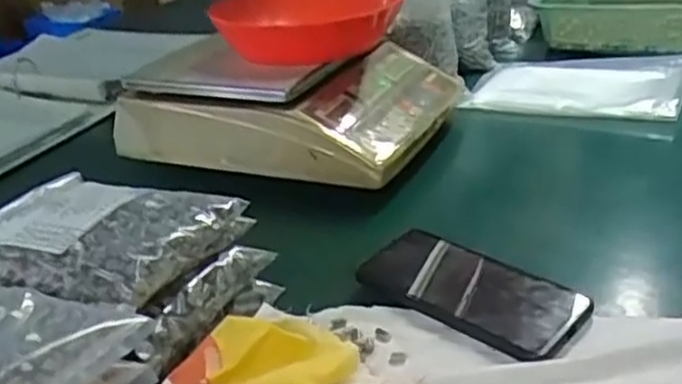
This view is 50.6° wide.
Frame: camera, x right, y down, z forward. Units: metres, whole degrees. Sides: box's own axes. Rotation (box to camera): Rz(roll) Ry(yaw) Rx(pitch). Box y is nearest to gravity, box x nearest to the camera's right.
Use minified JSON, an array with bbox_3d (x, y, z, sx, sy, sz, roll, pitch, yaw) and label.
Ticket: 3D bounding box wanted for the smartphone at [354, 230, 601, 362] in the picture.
[{"bbox_3d":[0.094,0.069,0.530,0.165,0.016,0.079,18,34,38],"label":"smartphone"}]

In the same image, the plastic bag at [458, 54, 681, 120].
[{"bbox_3d":[0.300,-0.137,0.919,0.259,0.035,0.185,10,30,26],"label":"plastic bag"}]

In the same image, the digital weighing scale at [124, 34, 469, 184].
[{"bbox_3d":[-0.055,-0.116,0.838,0.309,0.114,0.309,7,29,22],"label":"digital weighing scale"}]

